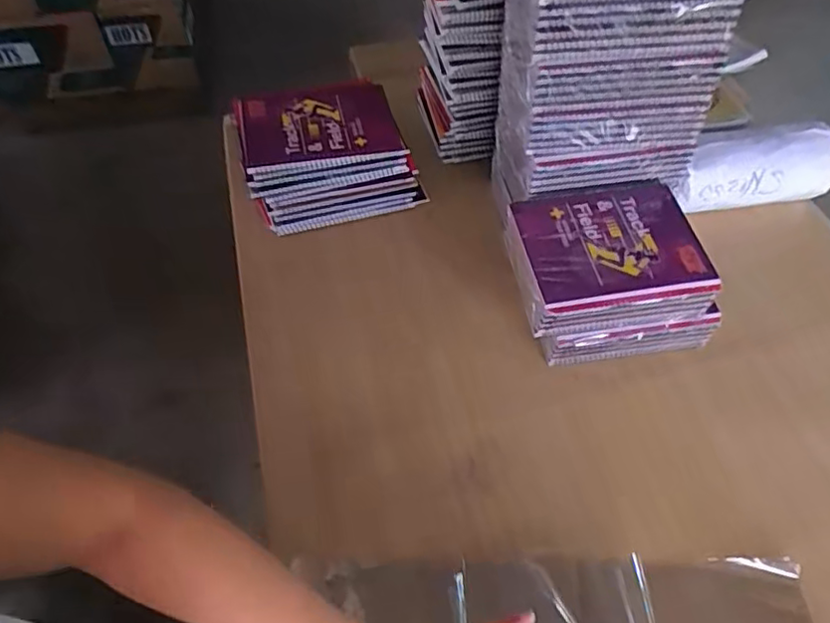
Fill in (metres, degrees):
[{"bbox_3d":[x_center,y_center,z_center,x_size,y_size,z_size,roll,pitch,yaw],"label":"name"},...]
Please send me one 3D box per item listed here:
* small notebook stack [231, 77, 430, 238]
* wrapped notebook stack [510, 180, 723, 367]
[{"bbox_3d":[-0.122,-0.216,0.836,0.228,0.125,0.153,-17,56,-13],"label":"small notebook stack"},{"bbox_3d":[0.228,-0.043,0.726,0.226,0.125,0.168,-9,55,-7],"label":"wrapped notebook stack"}]

